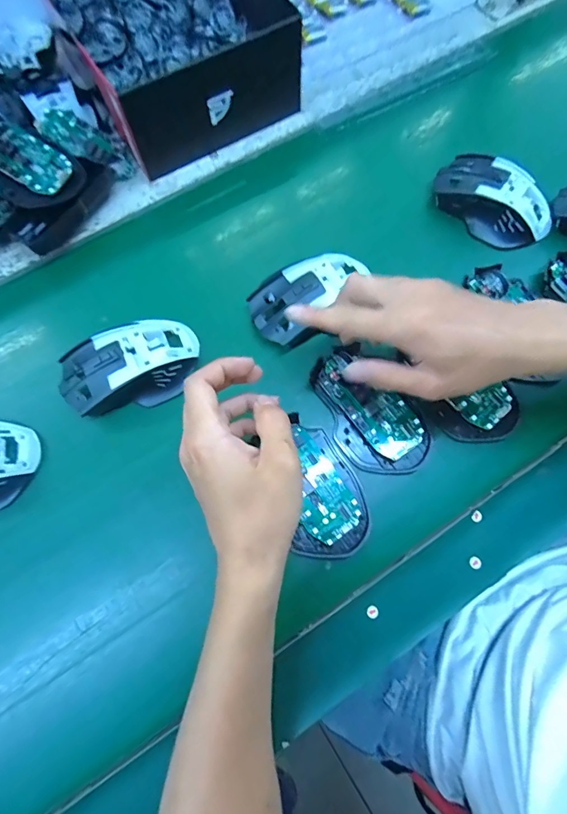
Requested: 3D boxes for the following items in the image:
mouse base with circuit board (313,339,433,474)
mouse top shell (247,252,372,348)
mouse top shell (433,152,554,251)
[{"bbox_3d":[0.069,0.004,0.345,0.067,0.016,0.115,-34,75,-9],"label":"mouse base with circuit board"},{"bbox_3d":[0.023,-0.104,0.365,0.112,0.034,0.059,-40,76,-9],"label":"mouse top shell"},{"bbox_3d":[0.202,-0.200,0.396,0.112,0.031,0.063,38,77,11],"label":"mouse top shell"}]

